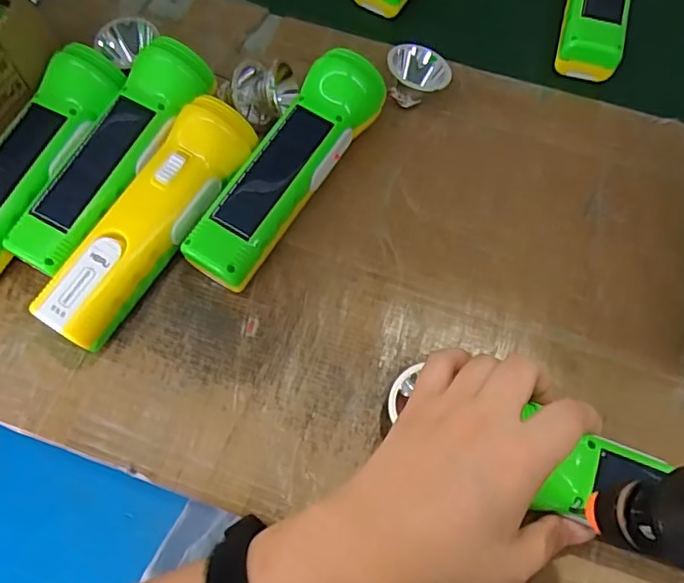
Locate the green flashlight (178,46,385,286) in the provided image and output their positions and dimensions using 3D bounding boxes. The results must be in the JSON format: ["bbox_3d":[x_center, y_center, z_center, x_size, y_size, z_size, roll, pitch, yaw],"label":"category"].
[{"bbox_3d":[-0.032,-0.077,0.363,0.043,0.043,0.169,30,71,13],"label":"green flashlight"}]

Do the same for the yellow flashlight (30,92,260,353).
[{"bbox_3d":[-0.114,-0.042,0.348,0.046,0.048,0.163,33,72,14],"label":"yellow flashlight"}]

